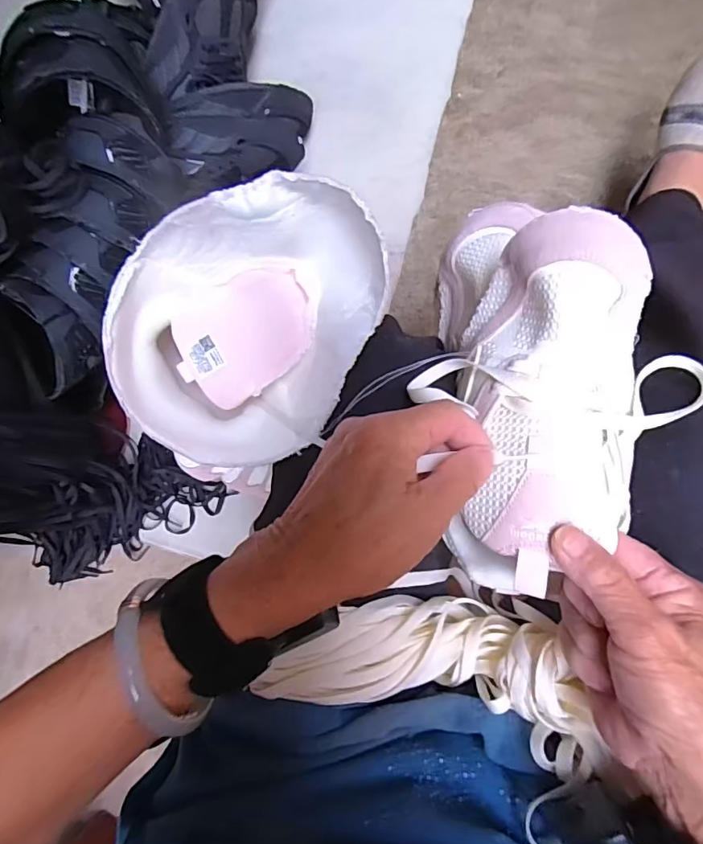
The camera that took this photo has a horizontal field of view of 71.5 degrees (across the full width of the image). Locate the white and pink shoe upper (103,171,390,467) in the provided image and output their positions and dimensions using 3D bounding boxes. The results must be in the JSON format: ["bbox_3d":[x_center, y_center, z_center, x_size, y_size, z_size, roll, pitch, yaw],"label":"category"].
[{"bbox_3d":[-0.059,-0.051,0.311,0.189,0.093,0.143,-16,83,14],"label":"white and pink shoe upper"}]

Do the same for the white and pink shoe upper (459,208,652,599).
[{"bbox_3d":[0.110,-0.011,0.272,0.091,0.055,0.191,7,85,10],"label":"white and pink shoe upper"}]

